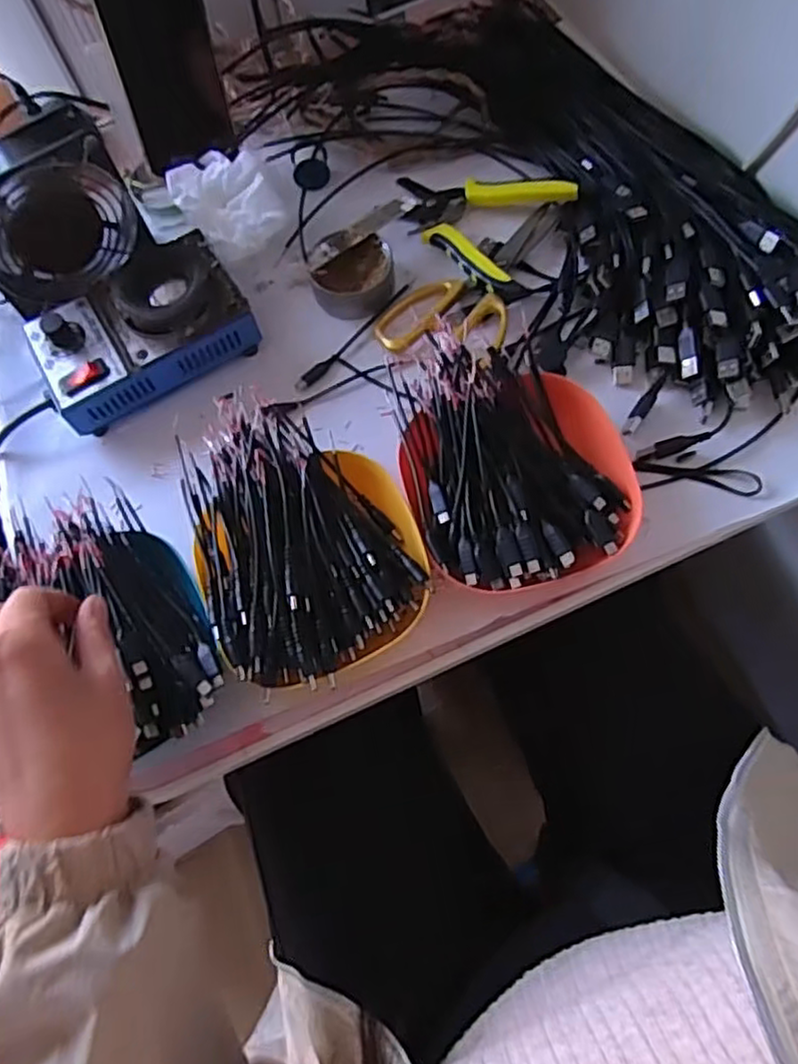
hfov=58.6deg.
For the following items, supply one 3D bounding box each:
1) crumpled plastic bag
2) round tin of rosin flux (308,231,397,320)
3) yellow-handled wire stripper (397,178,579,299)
[{"bbox_3d":[-0.133,-0.257,0.564,0.068,0.052,0.103,-36,70,-9],"label":"crumpled plastic bag"},{"bbox_3d":[-0.035,-0.196,0.540,0.061,0.028,0.055,-8,68,2],"label":"round tin of rosin flux"},{"bbox_3d":[0.051,-0.242,0.546,0.139,0.029,0.107,28,74,15],"label":"yellow-handled wire stripper"}]

